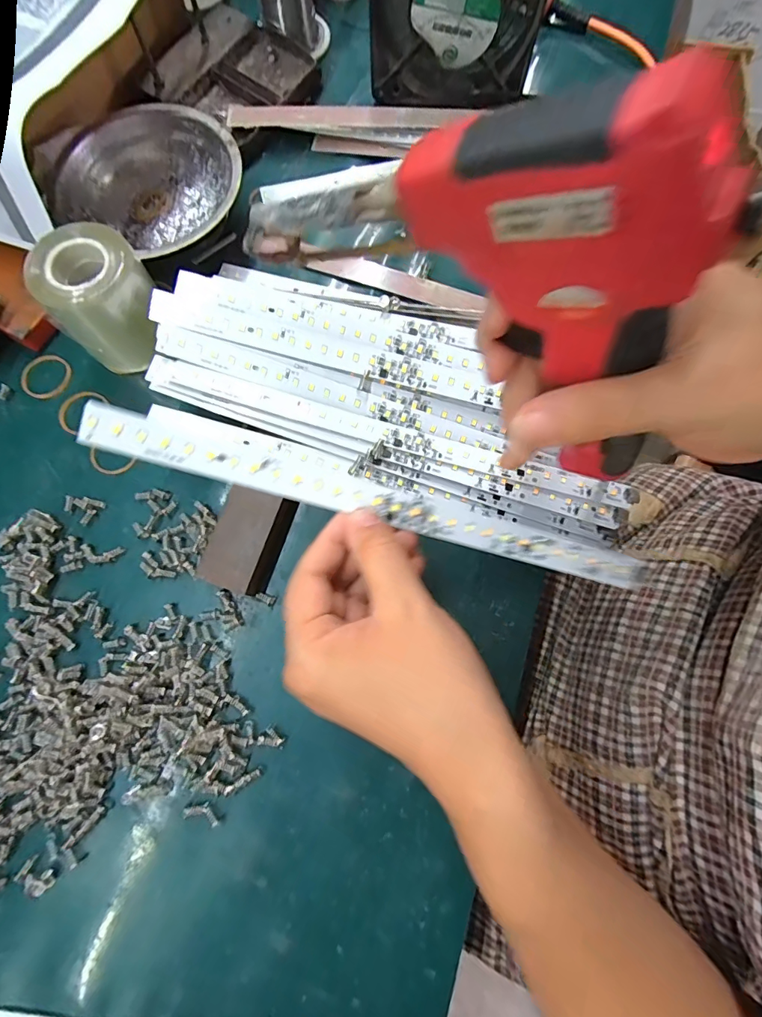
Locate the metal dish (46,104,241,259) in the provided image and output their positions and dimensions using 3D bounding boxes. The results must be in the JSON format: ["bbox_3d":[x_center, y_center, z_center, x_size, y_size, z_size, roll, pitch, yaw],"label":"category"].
[{"bbox_3d":[-0.161,-0.226,0.316,0.130,0.036,0.116,20,76,3],"label":"metal dish"}]

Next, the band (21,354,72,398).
[{"bbox_3d":[-0.228,-0.090,0.302,0.029,0.005,0.032,36,77,7],"label":"band"}]

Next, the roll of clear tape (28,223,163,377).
[{"bbox_3d":[-0.167,-0.126,0.273,0.052,0.065,0.057,0,75,-2],"label":"roll of clear tape"}]

